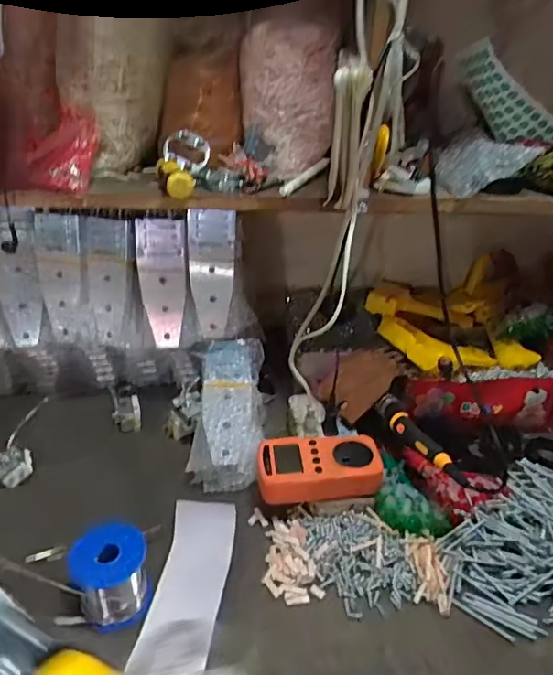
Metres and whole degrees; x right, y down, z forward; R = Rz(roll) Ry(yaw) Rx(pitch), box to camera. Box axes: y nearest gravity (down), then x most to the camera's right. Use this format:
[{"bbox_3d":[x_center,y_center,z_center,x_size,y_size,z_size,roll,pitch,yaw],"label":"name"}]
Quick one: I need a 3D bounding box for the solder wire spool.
[{"bbox_3d":[-0.146,0.214,0.462,0.064,0.068,0.061,1,30,-1],"label":"solder wire spool"}]

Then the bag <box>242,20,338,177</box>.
[{"bbox_3d":[0.015,-0.270,0.585,0.104,0.148,0.059,-1,30,-5],"label":"bag"}]

